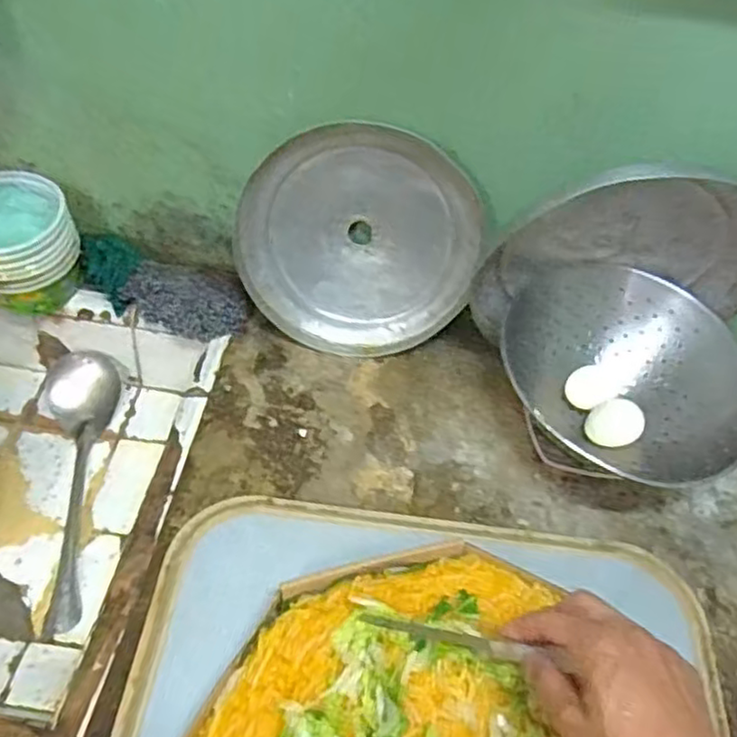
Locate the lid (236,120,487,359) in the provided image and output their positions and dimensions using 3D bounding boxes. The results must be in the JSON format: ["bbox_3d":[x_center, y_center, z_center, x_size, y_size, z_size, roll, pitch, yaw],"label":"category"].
[{"bbox_3d":[-0.007,-0.125,0.704,0.233,0.226,0.032,0,29,0],"label":"lid"}]

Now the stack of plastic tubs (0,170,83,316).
[{"bbox_3d":[-0.360,-0.126,0.715,0.112,0.109,0.086,-25,57,-24],"label":"stack of plastic tubs"}]

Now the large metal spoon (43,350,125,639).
[{"bbox_3d":[-0.295,0.109,0.718,0.083,0.064,0.297,-8,52,-13],"label":"large metal spoon"}]

